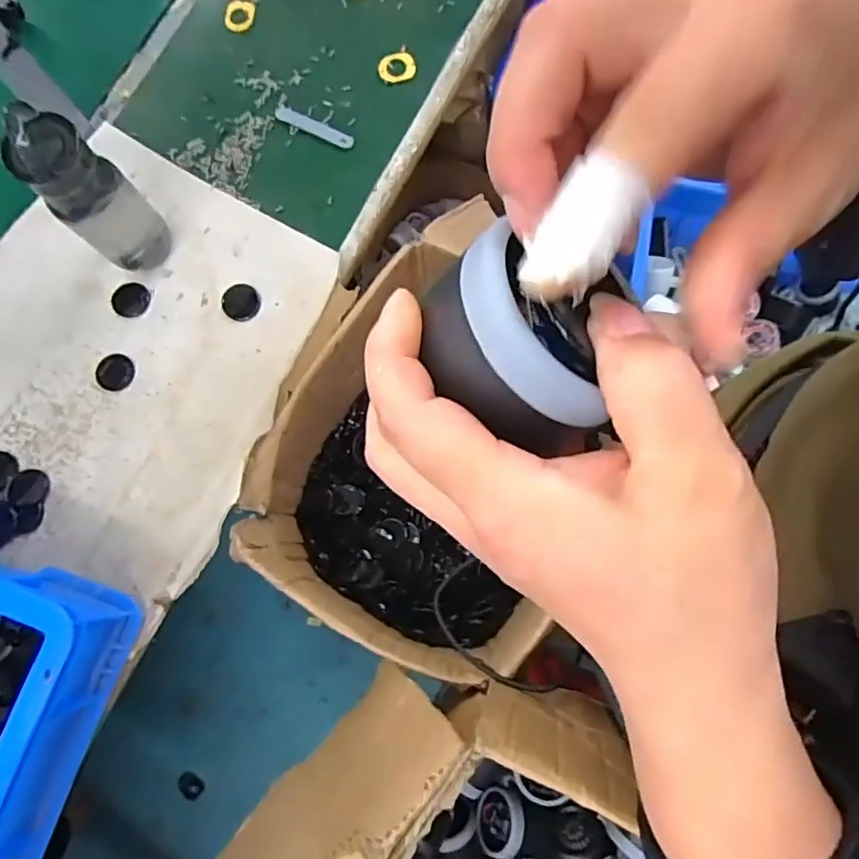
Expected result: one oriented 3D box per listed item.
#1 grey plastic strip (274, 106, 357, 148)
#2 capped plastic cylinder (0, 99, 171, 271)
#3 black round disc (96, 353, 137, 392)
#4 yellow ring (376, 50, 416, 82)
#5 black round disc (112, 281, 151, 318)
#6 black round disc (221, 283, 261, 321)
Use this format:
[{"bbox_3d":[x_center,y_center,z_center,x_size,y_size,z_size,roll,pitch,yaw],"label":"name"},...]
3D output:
[{"bbox_3d":[-0.126,-0.330,0.636,0.097,0.007,0.017,27,81,8],"label":"grey plastic strip"},{"bbox_3d":[-0.299,-0.206,0.525,0.067,0.180,0.051,-43,80,-6],"label":"capped plastic cylinder"},{"bbox_3d":[-0.316,-0.058,0.587,0.037,0.004,0.036,-1,78,3],"label":"black round disc"},{"bbox_3d":[-0.036,-0.401,0.646,0.042,0.009,0.032,-9,78,1],"label":"yellow ring"},{"bbox_3d":[-0.306,-0.133,0.600,0.037,0.006,0.034,-1,78,3],"label":"black round disc"},{"bbox_3d":[-0.191,-0.129,0.589,0.039,0.011,0.036,-1,78,3],"label":"black round disc"}]

